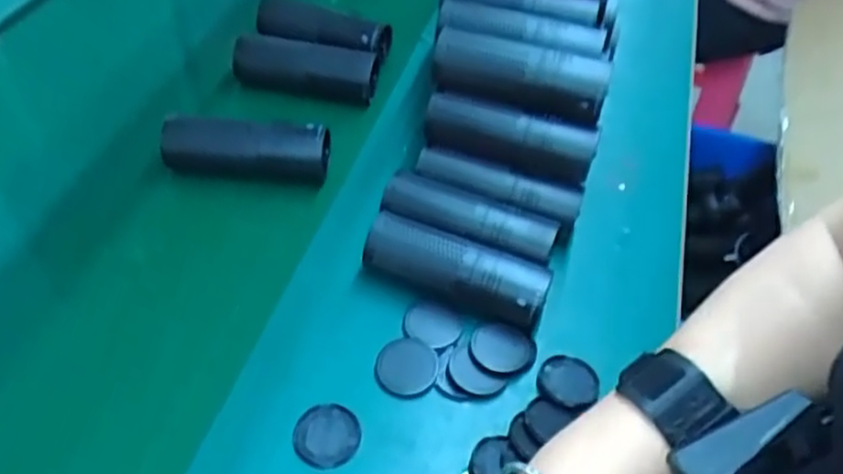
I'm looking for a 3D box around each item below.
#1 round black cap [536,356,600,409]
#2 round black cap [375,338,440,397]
[{"bbox_3d":[0.120,0.118,0.579,0.049,0.010,0.050,3,48,-3],"label":"round black cap"},{"bbox_3d":[-0.012,0.106,0.581,0.049,0.006,0.049,3,48,-3],"label":"round black cap"}]

